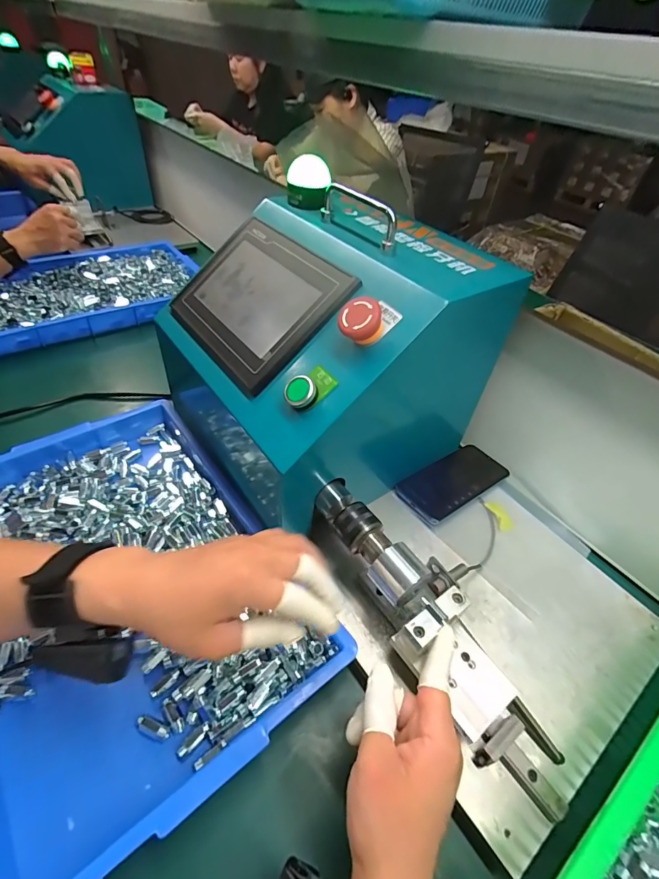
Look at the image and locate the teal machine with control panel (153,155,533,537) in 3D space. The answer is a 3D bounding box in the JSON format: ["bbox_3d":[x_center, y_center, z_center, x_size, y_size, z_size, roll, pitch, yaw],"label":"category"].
[{"bbox_3d":[-0.015,-0.101,0.498,0.305,0.276,0.286,-25,53,-27],"label":"teal machine with control panel"}]

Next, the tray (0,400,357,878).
[{"bbox_3d":[-0.219,0.138,0.417,0.296,0.043,0.421,-26,53,-28],"label":"tray"}]

